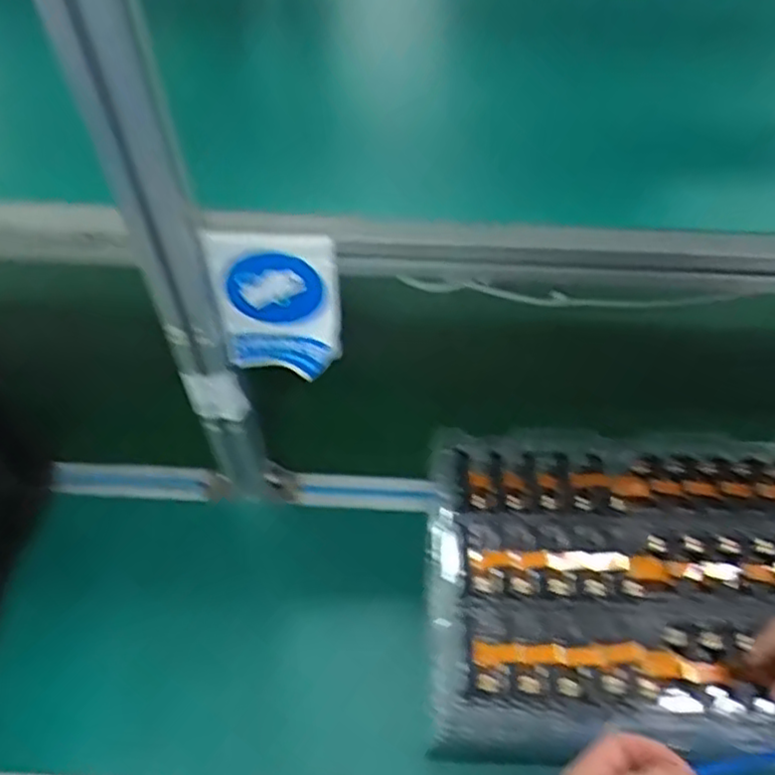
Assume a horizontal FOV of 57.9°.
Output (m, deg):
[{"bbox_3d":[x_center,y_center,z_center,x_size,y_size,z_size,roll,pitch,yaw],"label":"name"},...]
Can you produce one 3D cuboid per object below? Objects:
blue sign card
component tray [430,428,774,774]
[{"bbox_3d":[-0.093,-0.068,0.591,0.101,0.149,0.024,3,55,1],"label":"blue sign card"},{"bbox_3d":[0.232,0.173,0.648,0.371,0.041,0.296,3,55,1],"label":"component tray"}]

